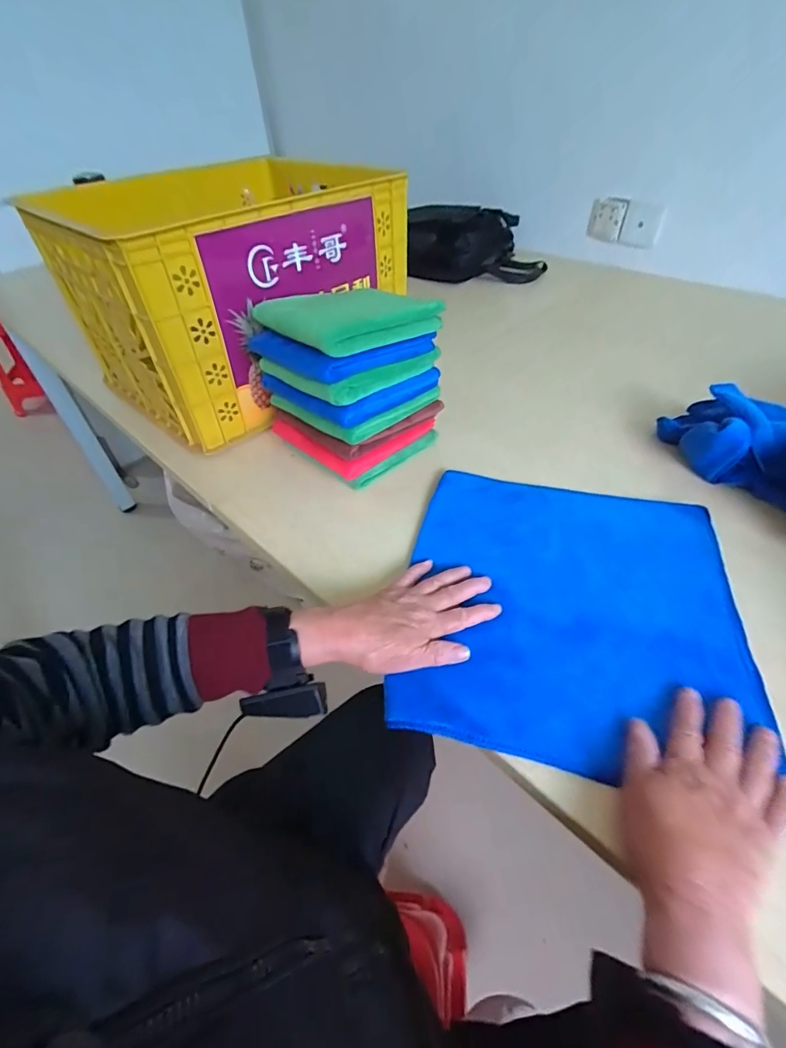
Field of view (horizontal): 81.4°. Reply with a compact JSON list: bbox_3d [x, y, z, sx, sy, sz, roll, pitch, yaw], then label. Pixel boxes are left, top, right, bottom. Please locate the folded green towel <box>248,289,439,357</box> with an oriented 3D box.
[{"bbox_3d":[-0.053,-0.251,0.536,0.155,0.031,0.159,-31,51,-25],"label":"folded green towel"}]

